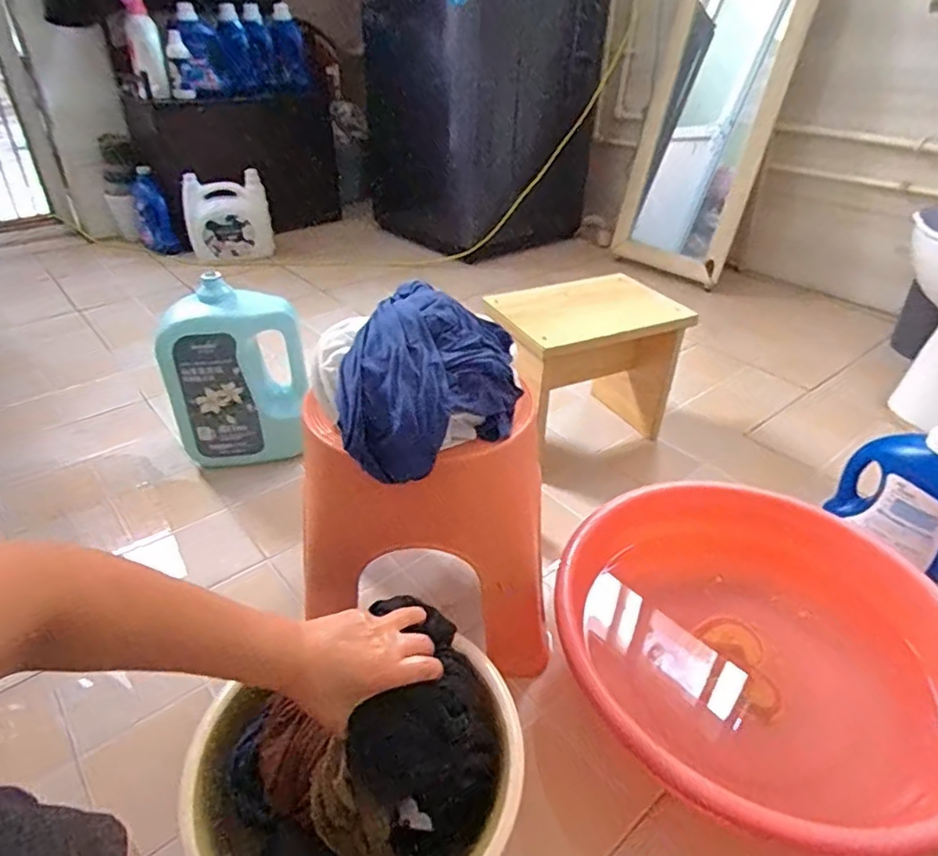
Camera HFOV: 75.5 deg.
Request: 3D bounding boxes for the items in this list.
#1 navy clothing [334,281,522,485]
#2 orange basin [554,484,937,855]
[{"bbox_3d":[-0.042,-0.052,0.632,0.177,0.120,0.200,7,35,9],"label":"navy clothing"},{"bbox_3d":[0.304,0.265,0.710,0.396,0.147,0.422,1,34,0],"label":"orange basin"}]

